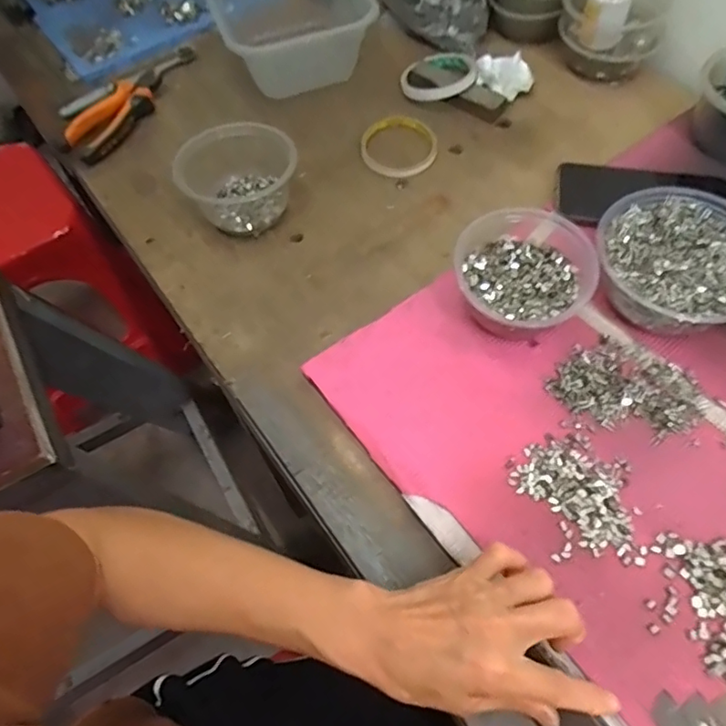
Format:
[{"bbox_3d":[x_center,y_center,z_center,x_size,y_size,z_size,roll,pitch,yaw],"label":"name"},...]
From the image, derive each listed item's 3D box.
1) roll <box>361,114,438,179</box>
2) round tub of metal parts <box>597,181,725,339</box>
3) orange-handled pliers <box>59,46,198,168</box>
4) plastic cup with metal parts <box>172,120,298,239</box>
[{"bbox_3d":[0.041,-0.239,0.637,0.081,0.012,0.092,12,62,10],"label":"roll"},{"bbox_3d":[0.266,-0.083,0.489,0.130,0.059,0.132,-2,60,3],"label":"round tub of metal parts"},{"bbox_3d":[-0.272,-0.318,0.688,0.066,0.033,0.213,25,65,17],"label":"orange-handled pliers"},{"bbox_3d":[-0.121,-0.184,0.576,0.113,0.065,0.091,-17,60,-6],"label":"plastic cup with metal parts"}]

